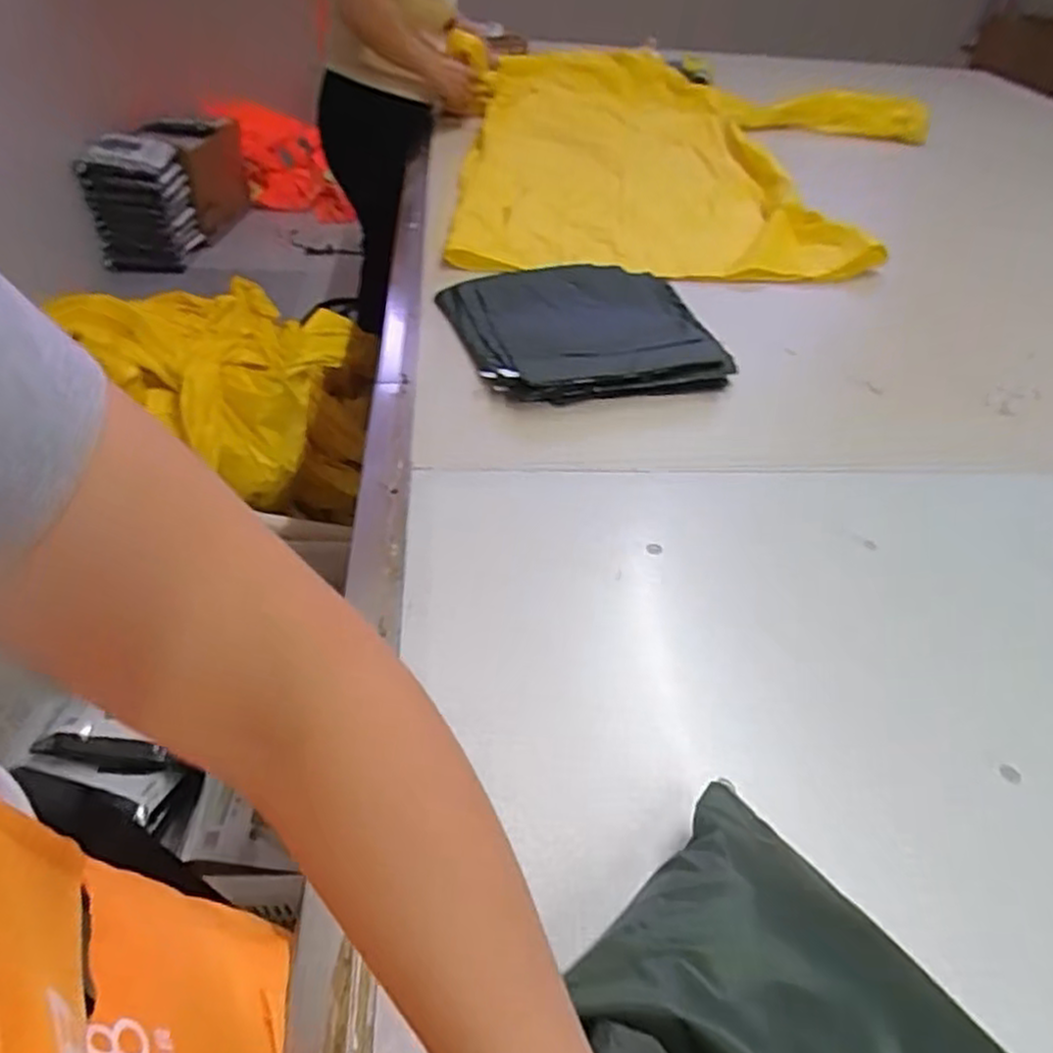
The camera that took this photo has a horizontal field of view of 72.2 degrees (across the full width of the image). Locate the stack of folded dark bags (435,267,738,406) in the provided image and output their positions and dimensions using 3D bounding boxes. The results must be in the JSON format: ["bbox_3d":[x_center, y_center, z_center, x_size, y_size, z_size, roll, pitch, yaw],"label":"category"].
[{"bbox_3d":[0.072,-0.277,0.989,0.336,0.032,0.325,-5,44,-11],"label":"stack of folded dark bags"}]

